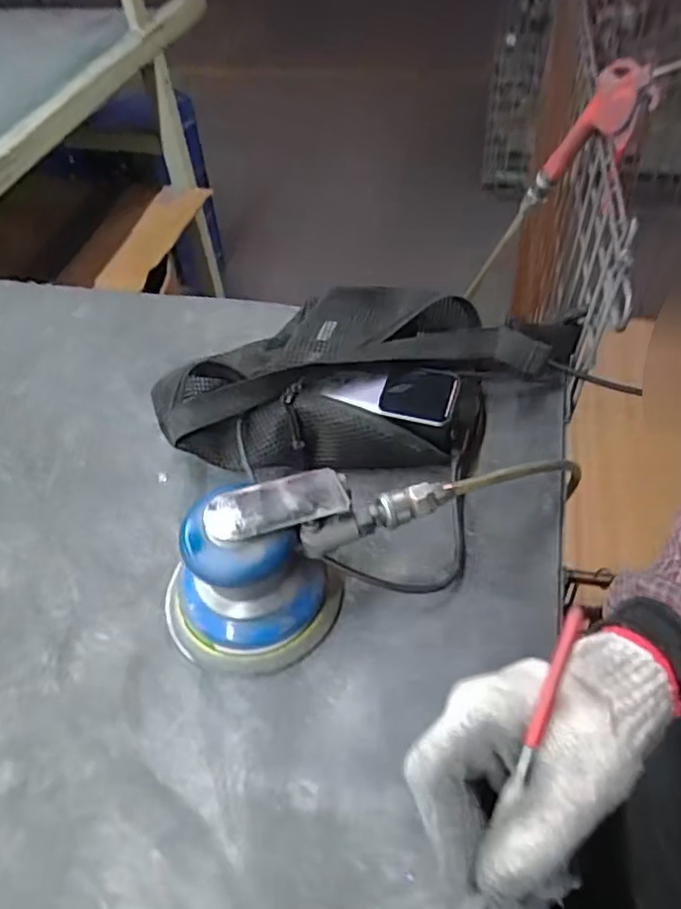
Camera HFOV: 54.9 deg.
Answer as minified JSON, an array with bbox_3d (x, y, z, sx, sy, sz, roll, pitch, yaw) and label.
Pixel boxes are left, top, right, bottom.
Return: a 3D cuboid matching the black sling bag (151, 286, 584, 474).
[{"bbox_3d":[0.033,-0.070,0.545,0.331,0.071,0.167,-2,50,3],"label":"black sling bag"}]

